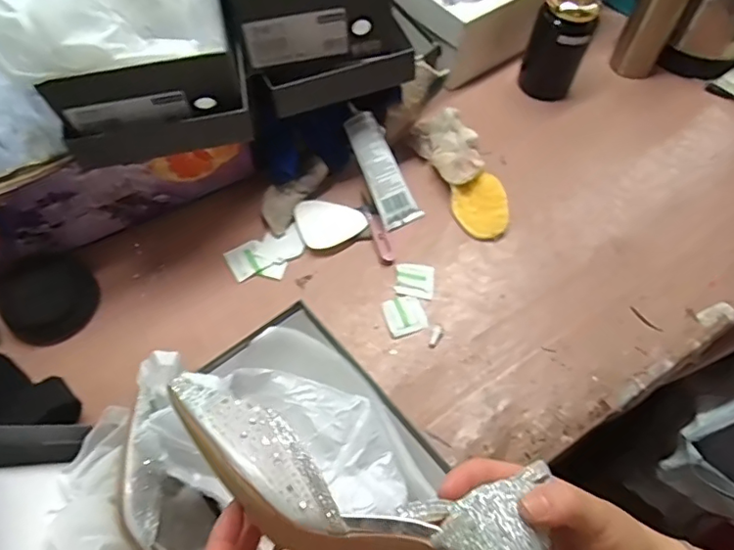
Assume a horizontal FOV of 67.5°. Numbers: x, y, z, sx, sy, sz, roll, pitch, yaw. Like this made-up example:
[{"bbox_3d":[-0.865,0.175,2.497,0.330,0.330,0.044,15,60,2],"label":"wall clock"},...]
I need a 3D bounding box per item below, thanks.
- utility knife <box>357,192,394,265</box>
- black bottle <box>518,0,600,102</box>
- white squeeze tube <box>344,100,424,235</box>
[{"bbox_3d":[0.010,-0.057,0.659,0.018,0.014,0.098,-17,62,-12],"label":"utility knife"},{"bbox_3d":[0.258,-0.310,0.735,0.069,0.155,0.051,3,59,-1],"label":"black bottle"},{"bbox_3d":[0.017,-0.132,0.665,0.051,0.017,0.150,-26,94,-17],"label":"white squeeze tube"}]

